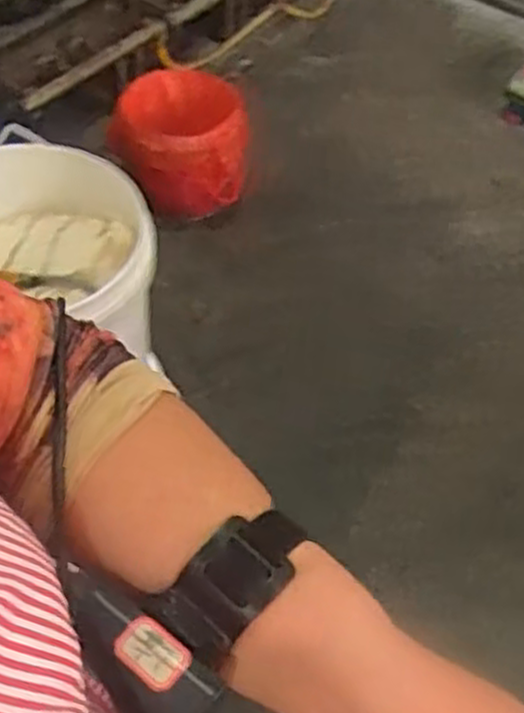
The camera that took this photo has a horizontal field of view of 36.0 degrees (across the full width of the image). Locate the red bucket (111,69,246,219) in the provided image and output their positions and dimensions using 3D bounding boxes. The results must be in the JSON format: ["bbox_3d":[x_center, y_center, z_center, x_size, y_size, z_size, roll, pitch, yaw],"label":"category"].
[{"bbox_3d":[-0.187,-0.481,1.877,0.315,0.245,0.323,1,52,-1],"label":"red bucket"}]

